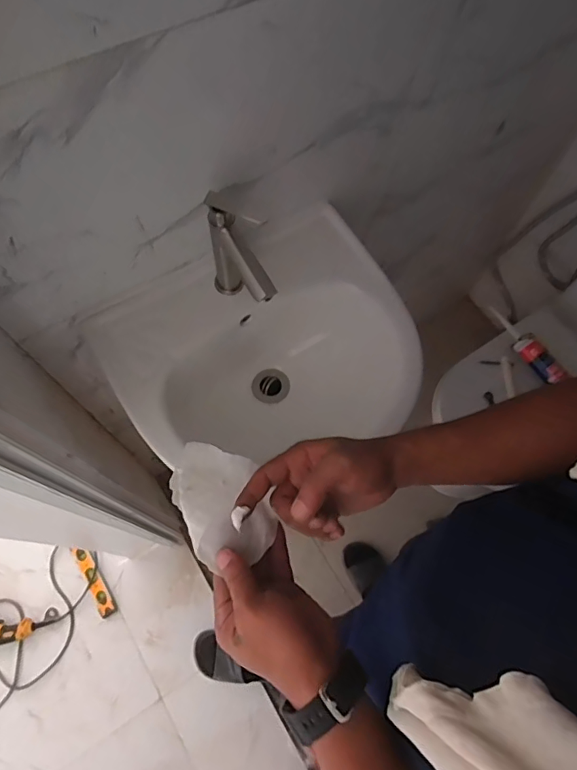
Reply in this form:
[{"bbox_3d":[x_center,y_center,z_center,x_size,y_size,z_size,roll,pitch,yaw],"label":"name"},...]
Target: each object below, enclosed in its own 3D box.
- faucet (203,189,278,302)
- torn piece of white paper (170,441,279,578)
[{"bbox_3d":[-0.056,-0.135,0.599,0.040,0.172,0.129,-35,75,-16],"label":"faucet"},{"bbox_3d":[-0.058,0.093,0.436,0.083,0.059,0.117,-28,70,-9],"label":"torn piece of white paper"}]

